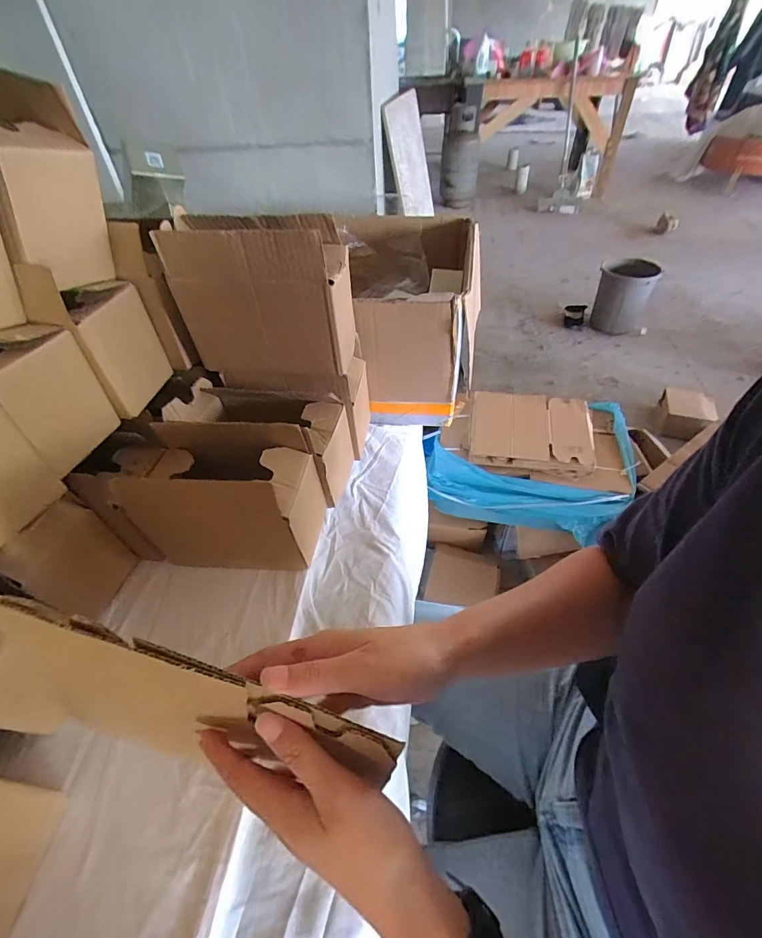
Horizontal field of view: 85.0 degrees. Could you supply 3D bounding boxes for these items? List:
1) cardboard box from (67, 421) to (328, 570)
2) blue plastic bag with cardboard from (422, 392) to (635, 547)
[{"bbox_3d":[-0.199,0.033,0.485,0.233,0.160,0.096,4,46,7],"label":"cardboard box"},{"bbox_3d":[0.353,-0.027,1.016,0.438,0.208,0.296,8,47,12],"label":"blue plastic bag with cardboard"}]

